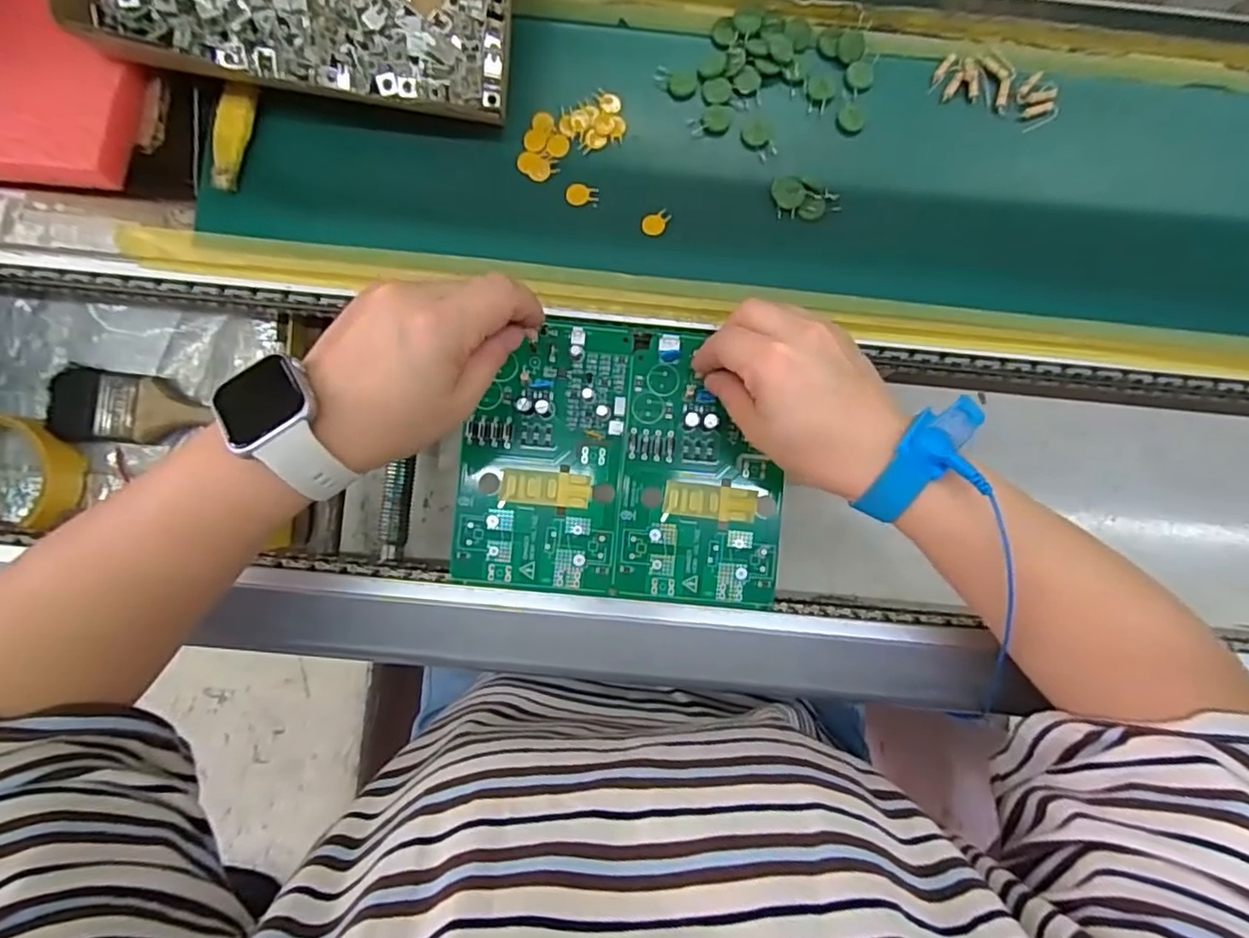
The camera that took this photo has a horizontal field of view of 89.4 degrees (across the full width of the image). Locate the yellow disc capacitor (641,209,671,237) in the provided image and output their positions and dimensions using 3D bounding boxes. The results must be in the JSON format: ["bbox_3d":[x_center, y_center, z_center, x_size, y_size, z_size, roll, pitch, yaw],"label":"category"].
[{"bbox_3d":[0.019,-0.146,0.371,0.013,0.004,0.018,45,89,0],"label":"yellow disc capacitor"}]

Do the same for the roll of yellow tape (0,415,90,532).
[{"bbox_3d":[-0.427,0.002,0.439,0.088,0.034,0.075,6,89,-1],"label":"roll of yellow tape"}]

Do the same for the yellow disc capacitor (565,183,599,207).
[{"bbox_3d":[-0.025,-0.163,0.376,0.019,0.004,0.013,8,89,-1],"label":"yellow disc capacitor"}]

